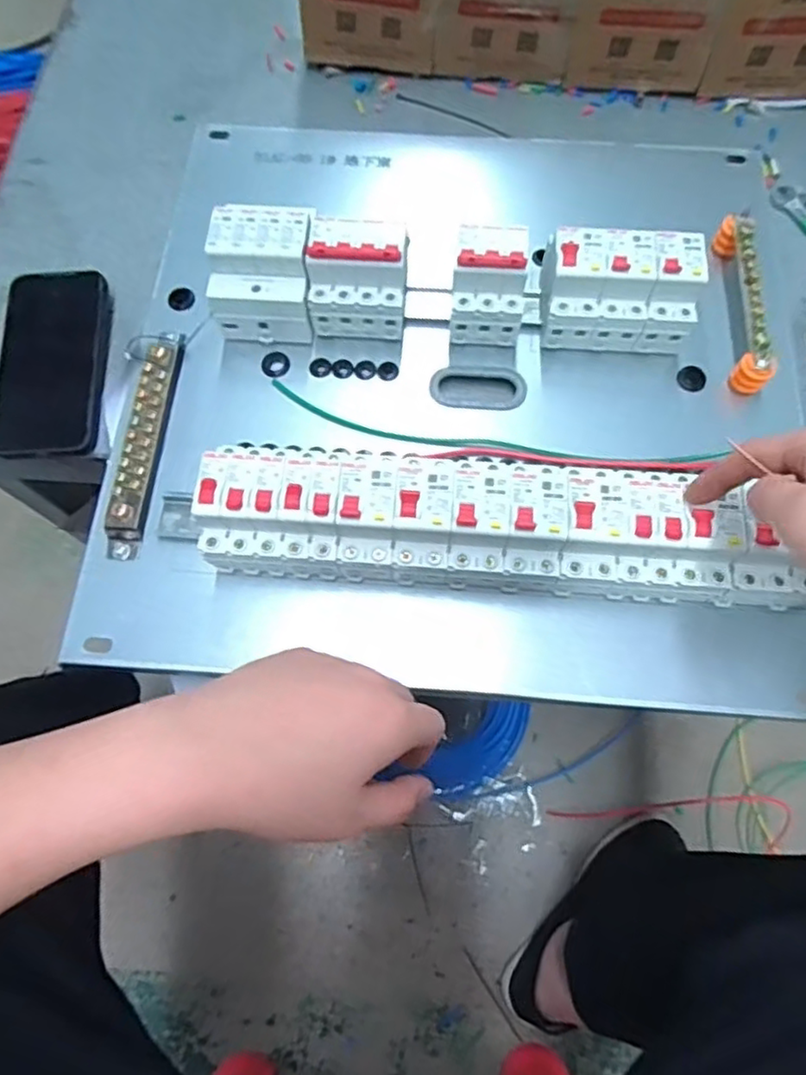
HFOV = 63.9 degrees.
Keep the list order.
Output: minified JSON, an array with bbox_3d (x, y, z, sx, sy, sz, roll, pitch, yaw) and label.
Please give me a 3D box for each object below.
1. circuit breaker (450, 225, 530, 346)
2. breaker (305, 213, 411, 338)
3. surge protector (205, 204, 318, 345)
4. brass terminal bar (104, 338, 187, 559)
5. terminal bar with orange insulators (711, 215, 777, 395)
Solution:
[{"bbox_3d":[0.067,-0.194,0.505,0.060,0.085,0.072,6,70,3],"label":"circuit breaker"},{"bbox_3d":[-0.032,-0.201,0.509,0.074,0.079,0.072,7,70,4],"label":"breaker"},{"bbox_3d":[-0.107,-0.202,0.506,0.074,0.077,0.075,4,69,3],"label":"surge protector"},{"bbox_3d":[-0.195,-0.079,0.490,0.024,0.023,0.195,2,68,2],"label":"brass terminal bar"},{"bbox_3d":[0.275,-0.191,0.522,0.024,0.046,0.159,5,71,2],"label":"terminal bar with orange insulators"}]

